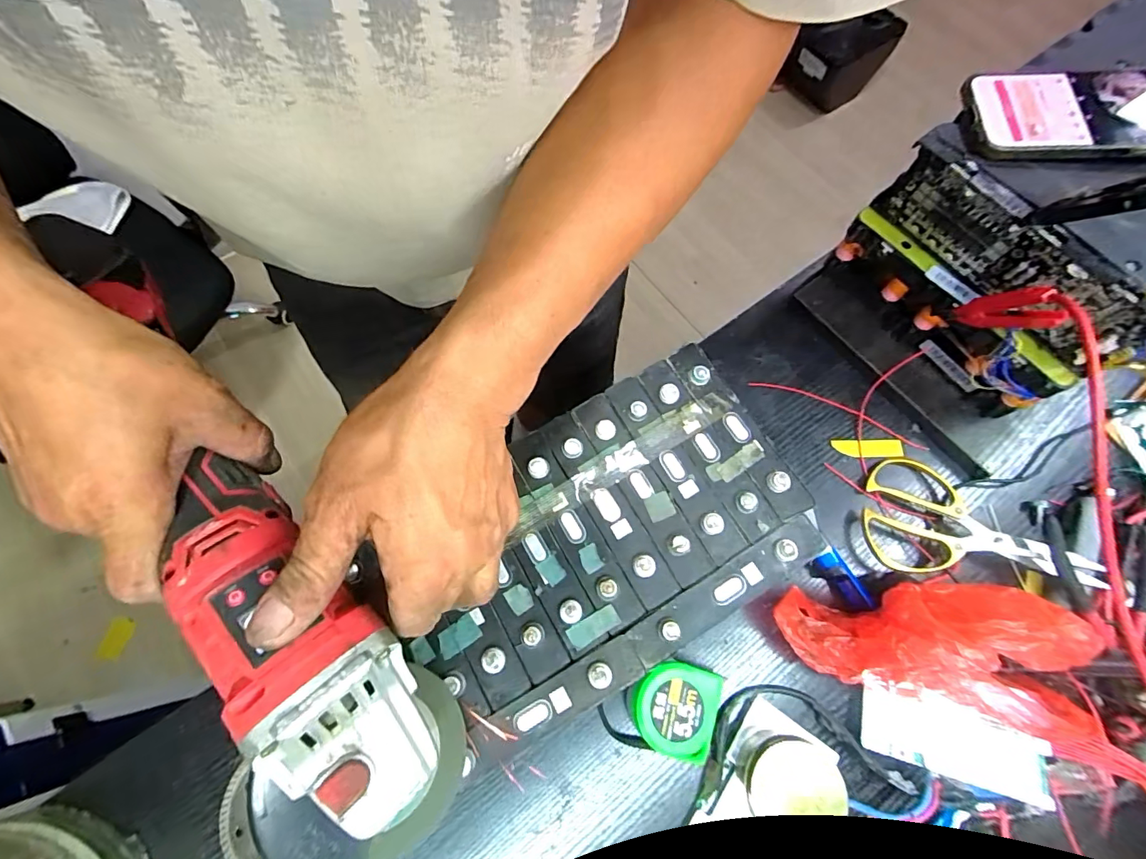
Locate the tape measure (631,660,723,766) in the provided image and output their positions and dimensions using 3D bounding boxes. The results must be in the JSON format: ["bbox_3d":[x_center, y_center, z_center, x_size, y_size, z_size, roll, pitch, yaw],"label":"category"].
[{"bbox_3d":[0.074,0.209,0.373,0.067,0.043,0.063,18,73,6],"label":"tape measure"}]

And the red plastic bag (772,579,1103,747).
[{"bbox_3d":[0.251,0.147,0.340,0.191,0.115,0.084,14,73,5],"label":"red plastic bag"}]

